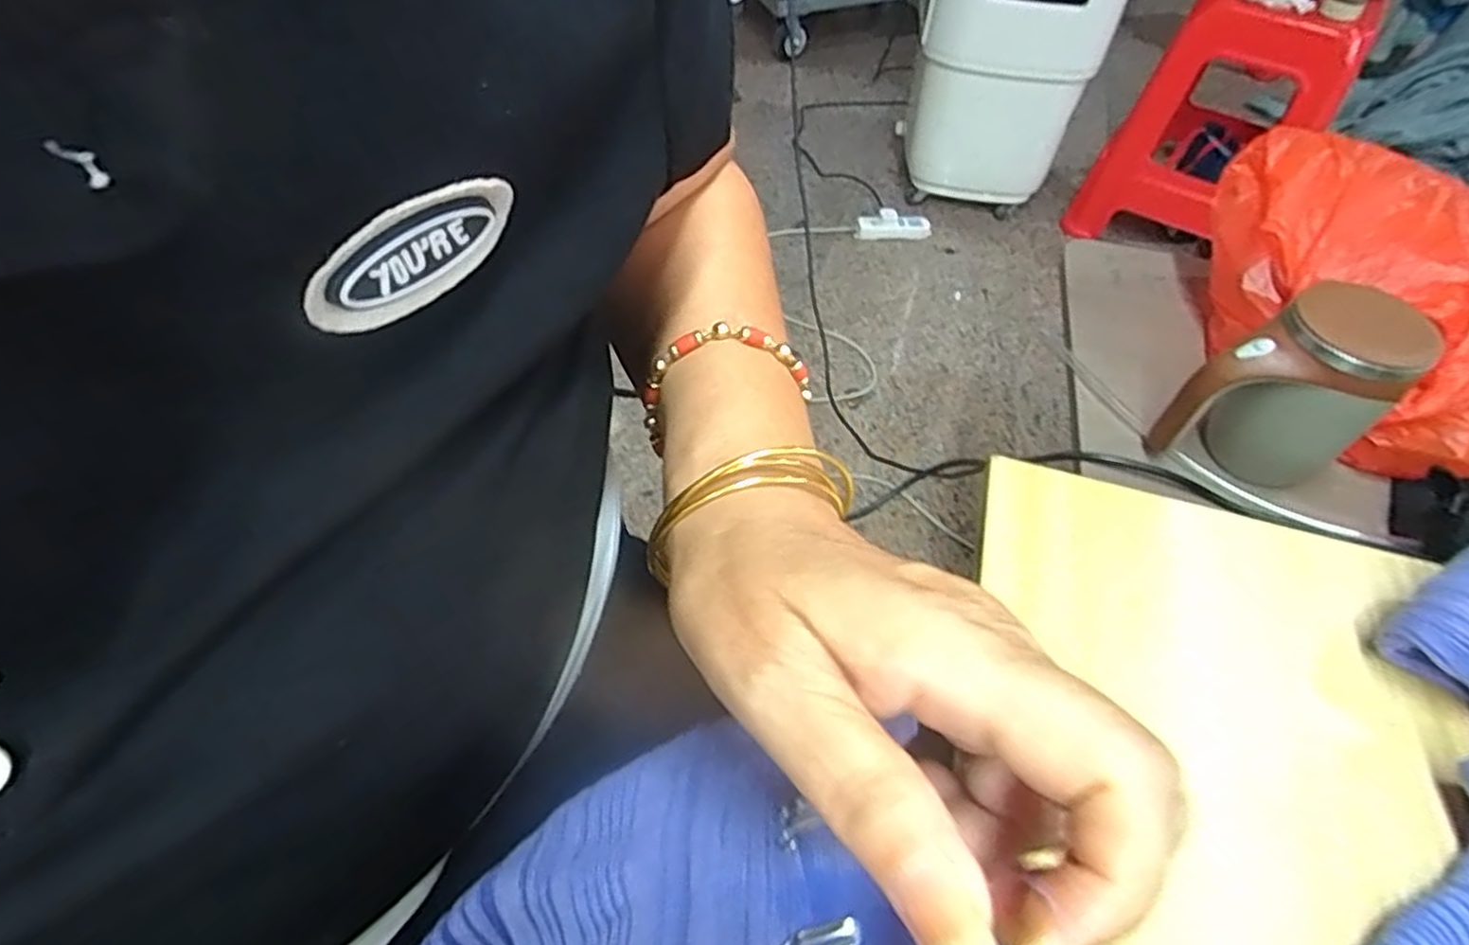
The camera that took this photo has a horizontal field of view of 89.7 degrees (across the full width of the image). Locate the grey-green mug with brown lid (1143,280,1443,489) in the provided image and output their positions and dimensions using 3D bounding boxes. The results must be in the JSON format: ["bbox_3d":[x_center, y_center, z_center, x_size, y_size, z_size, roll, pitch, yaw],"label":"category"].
[{"bbox_3d":[0.402,-0.059,0.541,0.082,0.146,0.108,-35,60,-27],"label":"grey-green mug with brown lid"}]

